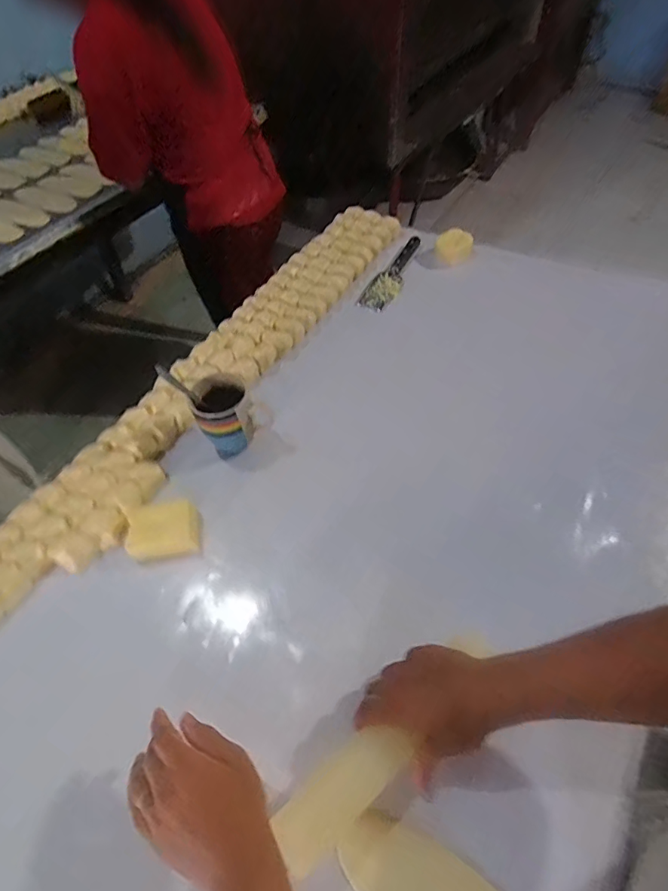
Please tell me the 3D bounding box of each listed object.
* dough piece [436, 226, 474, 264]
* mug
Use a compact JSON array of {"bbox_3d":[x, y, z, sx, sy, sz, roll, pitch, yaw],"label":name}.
[{"bbox_3d":[0.245,-0.407,0.972,0.069,0.072,0.022,37,56,-8],"label":"dough piece"},{"bbox_3d":[-0.149,-0.048,0.702,0.099,0.091,0.079,-23,57,-12],"label":"mug"}]

